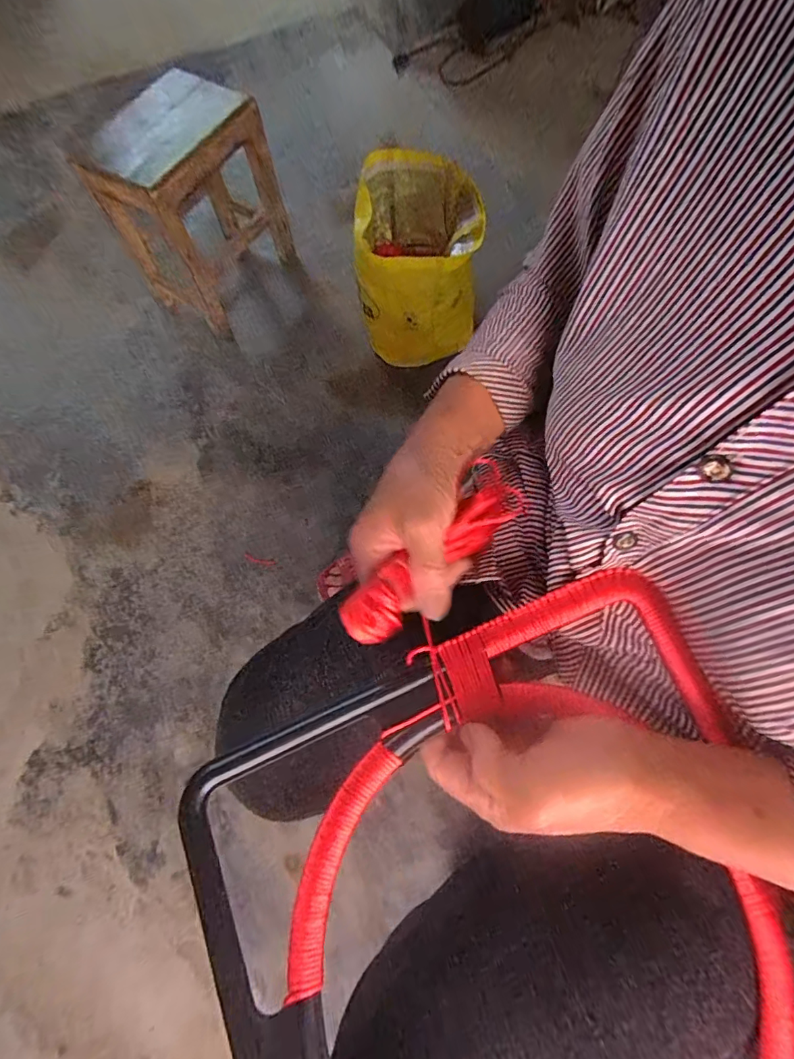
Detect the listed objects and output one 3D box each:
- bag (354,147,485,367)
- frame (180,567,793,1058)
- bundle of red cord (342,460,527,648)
[{"bbox_3d":[0.041,-0.500,0.863,0.209,0.246,0.289,0,68,1],"label":"bag"},{"bbox_3d":[0.079,0.224,0.244,0.326,0.037,0.328,-23,69,-8],"label":"frame"},{"bbox_3d":[0.025,0.013,0.309,0.154,0.033,0.051,-38,72,-14],"label":"bundle of red cord"}]

